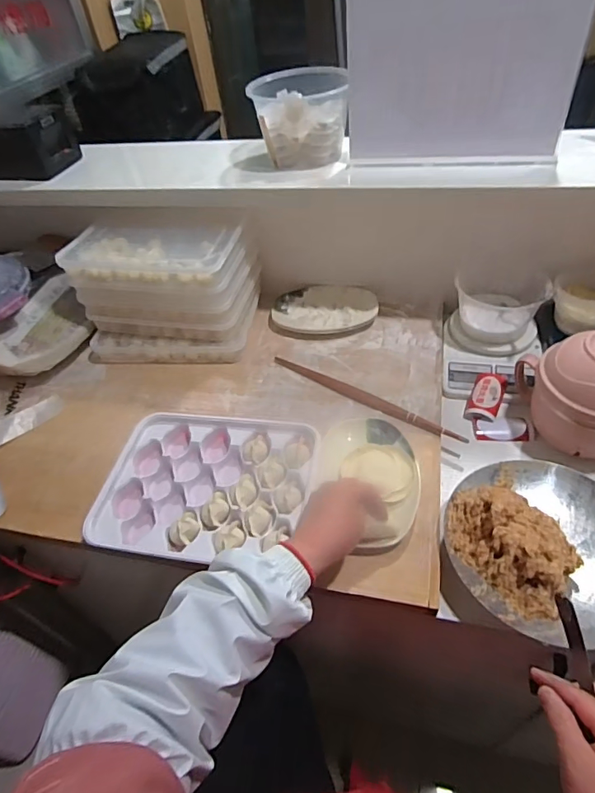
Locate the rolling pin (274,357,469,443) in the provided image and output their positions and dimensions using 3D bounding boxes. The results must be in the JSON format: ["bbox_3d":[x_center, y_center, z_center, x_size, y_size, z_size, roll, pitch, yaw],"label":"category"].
[{"bbox_3d":[0.102,-0.002,0.751,0.348,0.016,0.024,26,55,28],"label":"rolling pin"}]

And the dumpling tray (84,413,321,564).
[{"bbox_3d":[-0.119,0.120,0.651,0.284,0.036,0.225,4,47,11],"label":"dumpling tray"}]

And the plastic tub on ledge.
[{"bbox_3d":[0.006,-0.456,0.765,0.151,0.113,0.122,0,46,8],"label":"plastic tub on ledge"}]

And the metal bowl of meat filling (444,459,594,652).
[{"bbox_3d":[0.288,0.162,0.535,0.215,0.058,0.219,-4,46,4],"label":"metal bowl of meat filling"}]

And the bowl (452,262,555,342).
[{"bbox_3d":[0.340,-0.153,0.796,0.145,0.094,0.120,12,49,18],"label":"bowl"}]

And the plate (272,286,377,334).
[{"bbox_3d":[0.052,-0.172,0.910,0.196,0.021,0.133,-7,46,1],"label":"plate"}]

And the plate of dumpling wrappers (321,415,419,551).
[{"bbox_3d":[0.097,0.110,0.632,0.127,0.021,0.193,-1,46,6],"label":"plate of dumpling wrappers"}]

